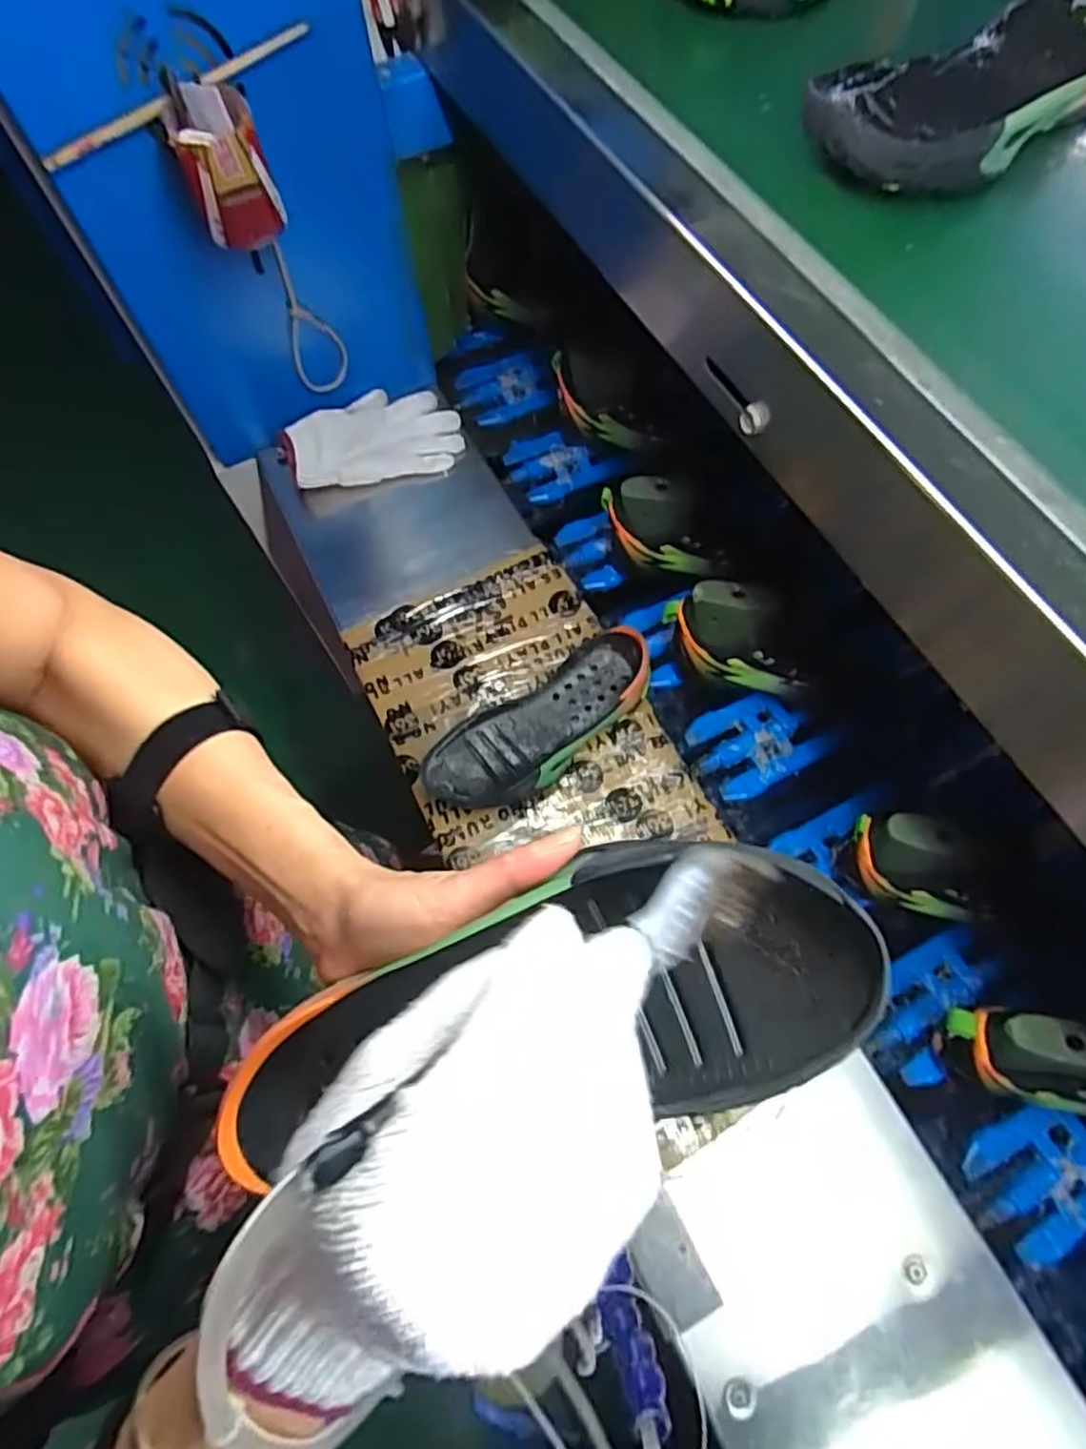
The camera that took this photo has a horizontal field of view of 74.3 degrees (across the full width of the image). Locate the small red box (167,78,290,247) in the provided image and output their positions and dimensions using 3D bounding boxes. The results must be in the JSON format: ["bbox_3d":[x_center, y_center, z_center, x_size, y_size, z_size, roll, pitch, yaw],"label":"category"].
[{"bbox_3d":[-0.253,-0.442,0.576,0.062,0.091,0.063,-22,66,-7],"label":"small red box"}]

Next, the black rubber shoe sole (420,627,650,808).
[{"bbox_3d":[-0.001,-0.001,0.671,0.236,0.041,0.085,-33,68,-12],"label":"black rubber shoe sole"}]

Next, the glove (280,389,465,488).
[{"bbox_3d":[-0.195,-0.334,0.824,0.194,0.019,0.111,-9,80,-13],"label":"glove"}]

